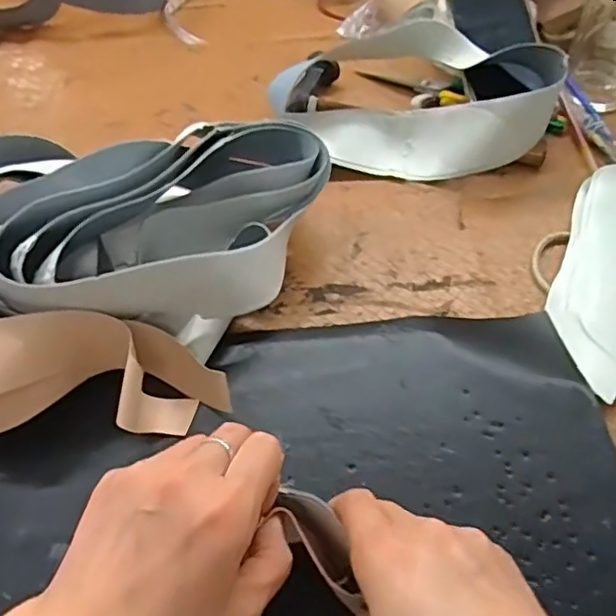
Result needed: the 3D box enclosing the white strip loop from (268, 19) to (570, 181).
[{"bbox_3d":[0.098,-0.184,0.551,0.227,0.089,0.112,5,57,4],"label":"white strip loop"}]

